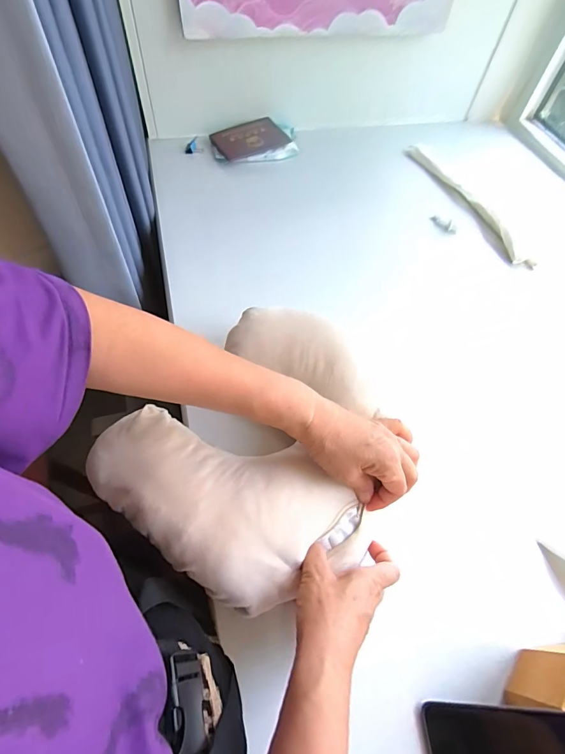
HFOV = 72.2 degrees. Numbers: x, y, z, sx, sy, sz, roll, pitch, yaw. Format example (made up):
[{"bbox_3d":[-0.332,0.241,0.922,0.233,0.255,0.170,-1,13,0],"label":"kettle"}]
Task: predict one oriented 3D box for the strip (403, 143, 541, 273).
[{"bbox_3d":[0.366,-0.355,0.777,0.044,0.020,0.388,-16,61,-13],"label":"strip"}]

